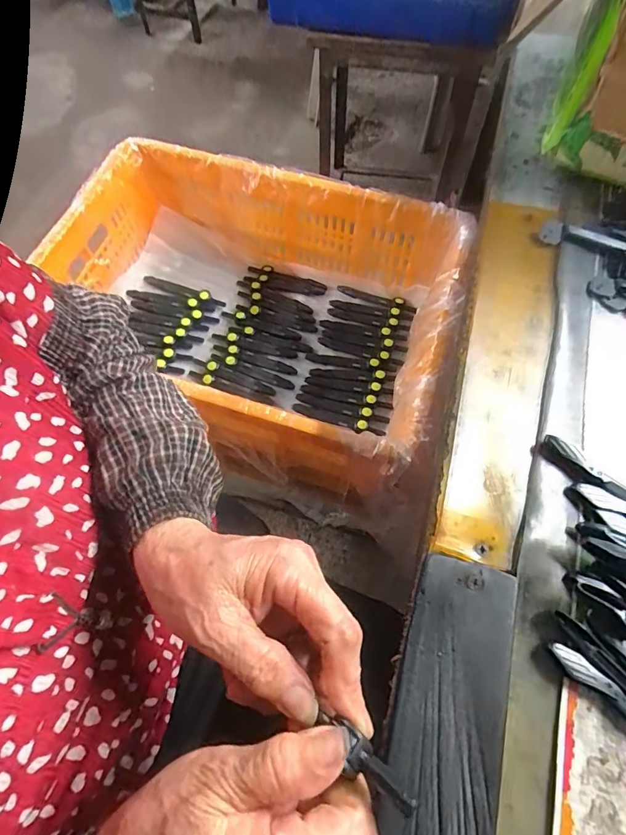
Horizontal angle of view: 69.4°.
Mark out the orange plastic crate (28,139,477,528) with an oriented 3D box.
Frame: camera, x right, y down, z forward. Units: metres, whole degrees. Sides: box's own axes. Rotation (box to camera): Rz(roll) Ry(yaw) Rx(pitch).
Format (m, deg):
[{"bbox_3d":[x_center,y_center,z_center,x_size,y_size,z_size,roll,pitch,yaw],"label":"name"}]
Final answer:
[{"bbox_3d":[-0.082,-0.138,0.600,0.503,0.167,0.355,18,66,10],"label":"orange plastic crate"}]

